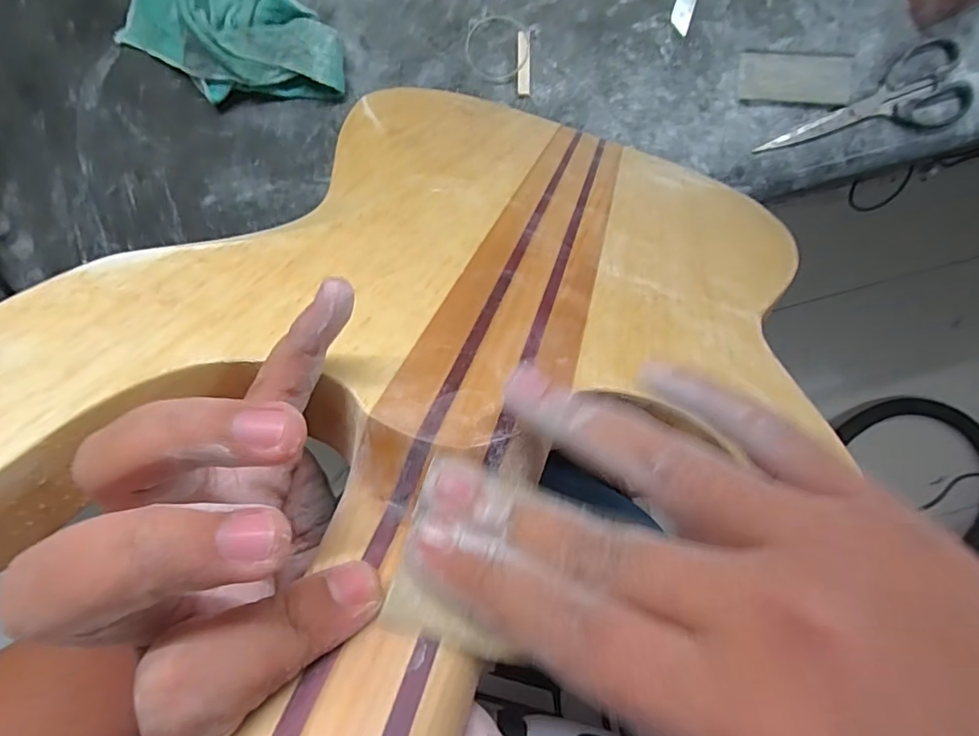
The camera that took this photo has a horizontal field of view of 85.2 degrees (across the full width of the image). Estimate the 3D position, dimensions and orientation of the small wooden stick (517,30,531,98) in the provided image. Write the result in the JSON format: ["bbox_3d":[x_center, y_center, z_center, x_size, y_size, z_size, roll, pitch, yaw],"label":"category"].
[{"bbox_3d":[0.030,-0.265,0.462,0.011,0.005,0.052,-1,94,-3],"label":"small wooden stick"}]

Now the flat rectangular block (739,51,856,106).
[{"bbox_3d":[0.273,-0.258,0.472,0.103,0.005,0.040,0,94,-3],"label":"flat rectangular block"}]

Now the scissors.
[{"bbox_3d":[0.336,-0.237,0.477,0.191,0.015,0.072,-16,94,-2],"label":"scissors"}]

